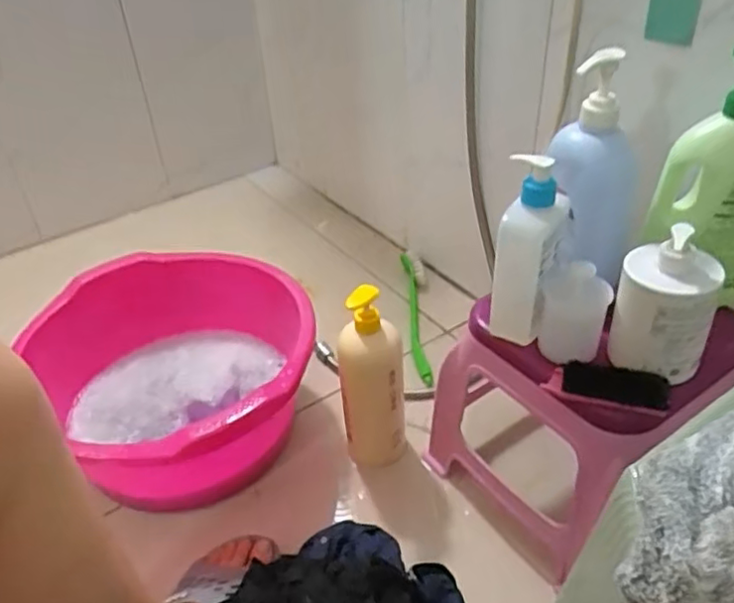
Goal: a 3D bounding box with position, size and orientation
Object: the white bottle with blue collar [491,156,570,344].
[{"bbox_3d":[0.158,-0.048,0.636,0.063,0.193,0.066,7,38,14],"label":"white bottle with blue collar"}]

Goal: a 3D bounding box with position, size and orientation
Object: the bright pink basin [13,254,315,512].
[{"bbox_3d":[-0.241,0.118,0.911,0.365,0.211,0.413,-18,39,-18],"label":"bright pink basin"}]

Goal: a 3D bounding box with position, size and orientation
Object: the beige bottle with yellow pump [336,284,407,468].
[{"bbox_3d":[0.007,0.110,0.831,0.076,0.297,0.051,-14,38,-12],"label":"beige bottle with yellow pump"}]

